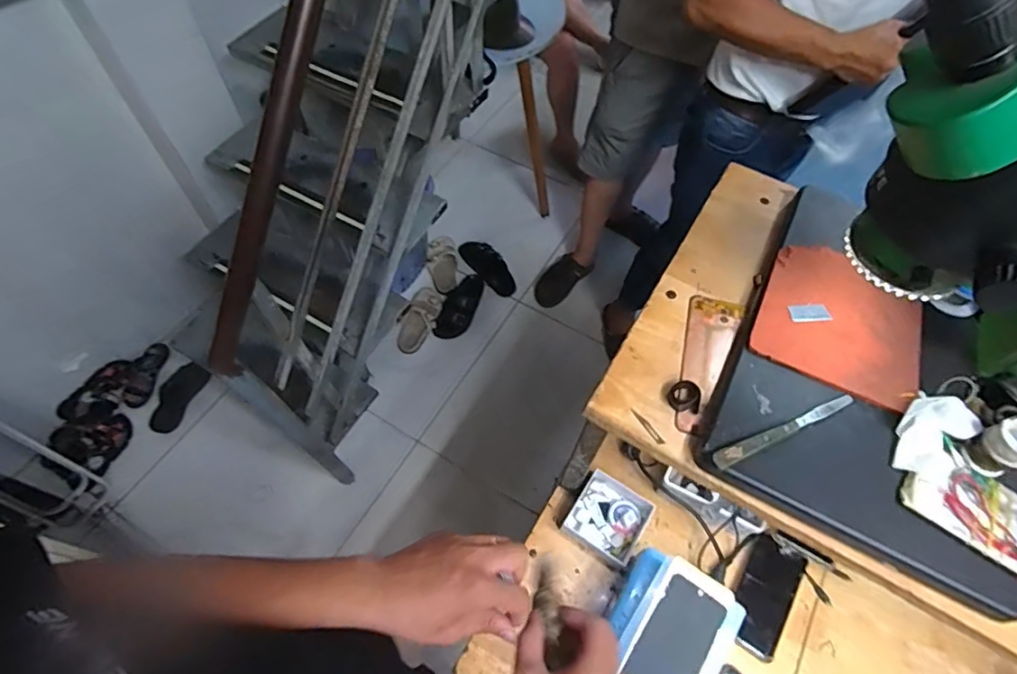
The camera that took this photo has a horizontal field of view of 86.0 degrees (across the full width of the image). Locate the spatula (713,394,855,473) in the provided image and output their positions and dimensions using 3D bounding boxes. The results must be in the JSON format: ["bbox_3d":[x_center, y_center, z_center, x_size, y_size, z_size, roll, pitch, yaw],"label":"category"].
[{"bbox_3d":[0.237,0.080,0.467,0.145,0.010,0.014,-20,62,-14],"label":"spatula"}]

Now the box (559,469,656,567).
[{"bbox_3d":[0.152,0.276,0.826,0.109,0.029,0.107,32,63,16],"label":"box"}]

